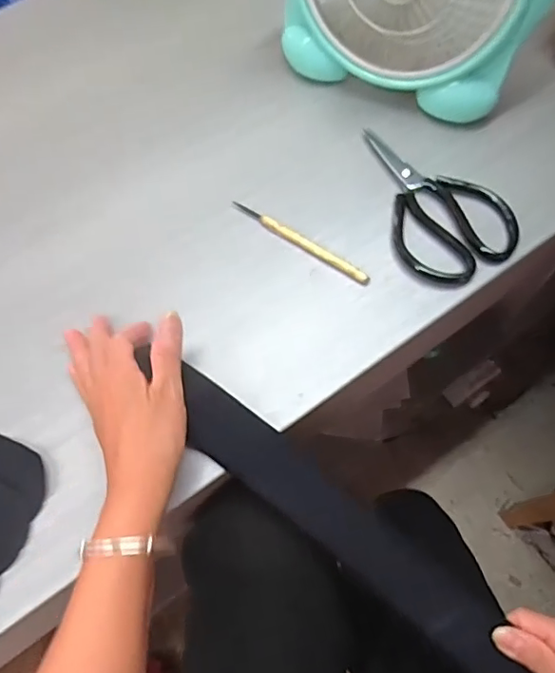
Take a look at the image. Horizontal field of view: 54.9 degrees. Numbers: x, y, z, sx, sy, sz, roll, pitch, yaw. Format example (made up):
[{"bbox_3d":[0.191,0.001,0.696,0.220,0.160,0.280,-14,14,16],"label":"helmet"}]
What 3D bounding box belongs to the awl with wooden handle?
[{"bbox_3d":[0.019,-0.086,0.484,0.144,0.009,0.012,31,71,14],"label":"awl with wooden handle"}]

